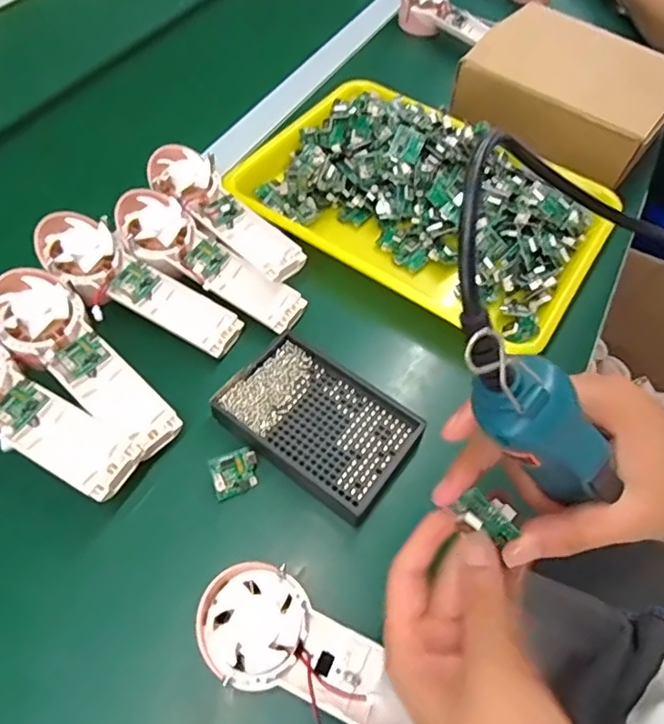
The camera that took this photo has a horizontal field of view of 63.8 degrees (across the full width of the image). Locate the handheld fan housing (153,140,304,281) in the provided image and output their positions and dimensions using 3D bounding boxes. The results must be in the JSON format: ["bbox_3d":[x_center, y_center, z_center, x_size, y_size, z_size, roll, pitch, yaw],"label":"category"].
[{"bbox_3d":[-0.099,-0.132,0.480,0.060,0.034,0.177,-37,67,-24],"label":"handheld fan housing"}]

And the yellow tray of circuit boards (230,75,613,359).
[{"bbox_3d":[0.090,-0.172,0.523,0.345,0.063,0.245,32,61,15],"label":"yellow tray of circuit boards"}]

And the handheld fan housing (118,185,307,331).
[{"bbox_3d":[-0.105,-0.086,0.461,0.177,0.023,0.057,34,61,1],"label":"handheld fan housing"}]

